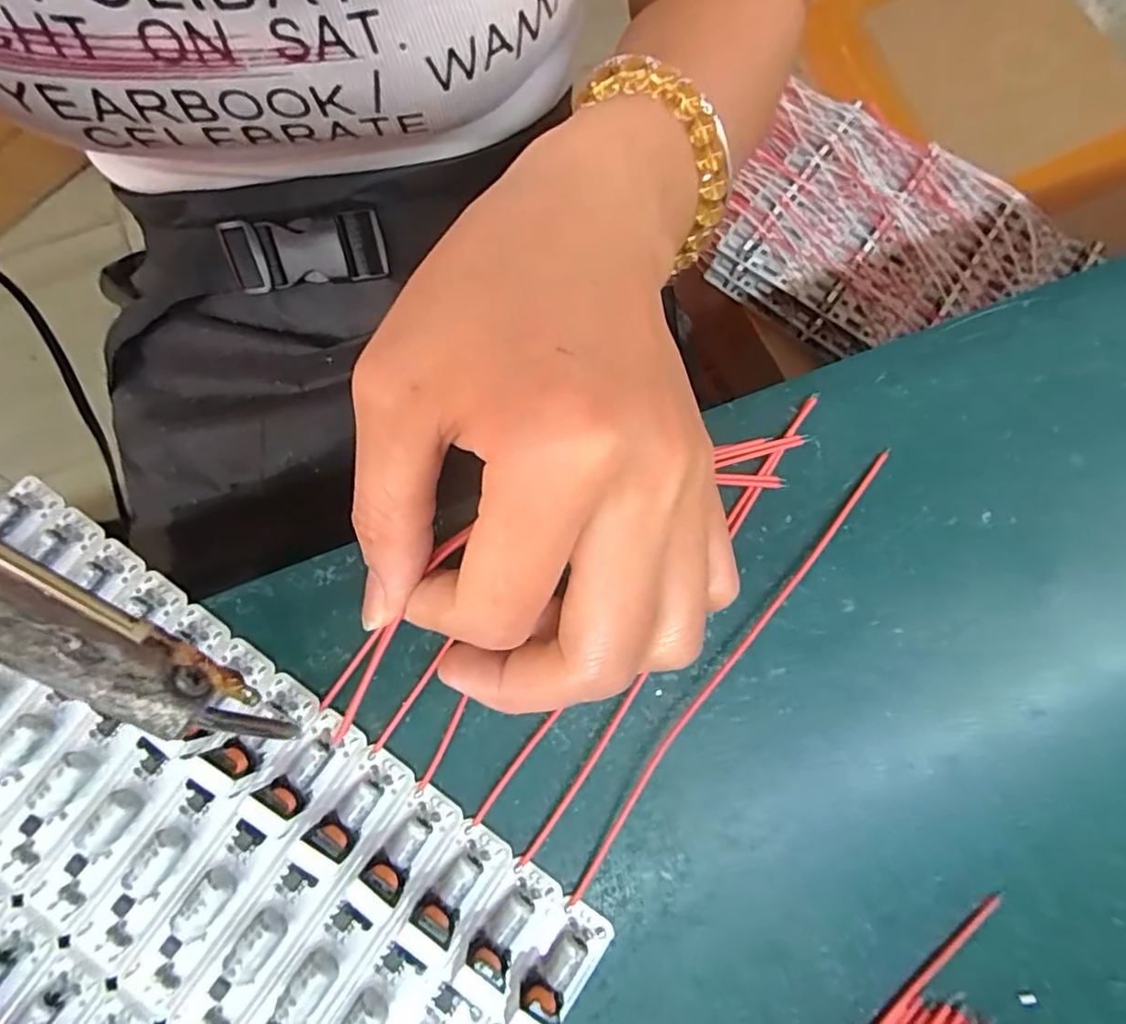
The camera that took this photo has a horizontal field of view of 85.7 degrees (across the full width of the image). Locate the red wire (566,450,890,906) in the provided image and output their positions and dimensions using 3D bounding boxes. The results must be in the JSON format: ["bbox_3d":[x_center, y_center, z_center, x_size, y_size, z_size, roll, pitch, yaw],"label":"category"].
[{"bbox_3d":[0.044,0.038,0.155,0.005,0.008,0.141,38,81,7],"label":"red wire"}]

